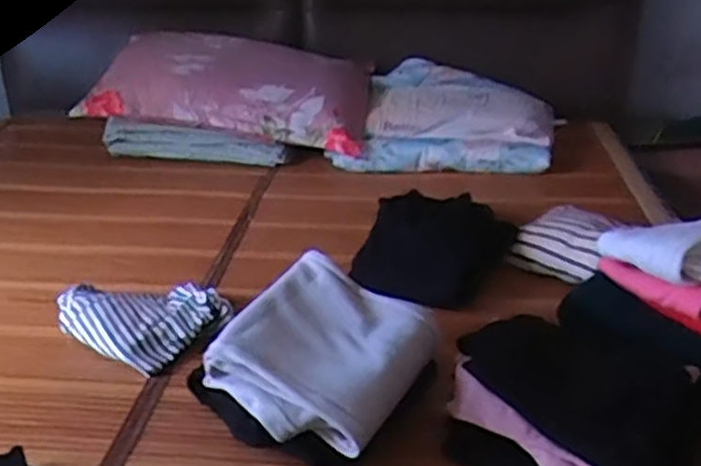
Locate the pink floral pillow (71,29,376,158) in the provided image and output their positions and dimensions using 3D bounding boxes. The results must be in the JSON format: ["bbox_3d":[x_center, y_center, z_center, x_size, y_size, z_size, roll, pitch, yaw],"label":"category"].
[{"bbox_3d":[-0.301,-0.378,1.903,0.704,0.140,0.330,10,64,4],"label":"pink floral pillow"}]

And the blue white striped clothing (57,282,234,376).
[{"bbox_3d":[-0.330,0.131,1.178,0.274,0.067,0.174,14,29,30],"label":"blue white striped clothing"}]

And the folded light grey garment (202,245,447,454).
[{"bbox_3d":[-0.035,0.151,0.943,0.230,0.052,0.245,25,47,22],"label":"folded light grey garment"}]

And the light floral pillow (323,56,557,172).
[{"bbox_3d":[0.258,-0.273,1.890,0.513,0.189,0.421,9,27,19],"label":"light floral pillow"}]

